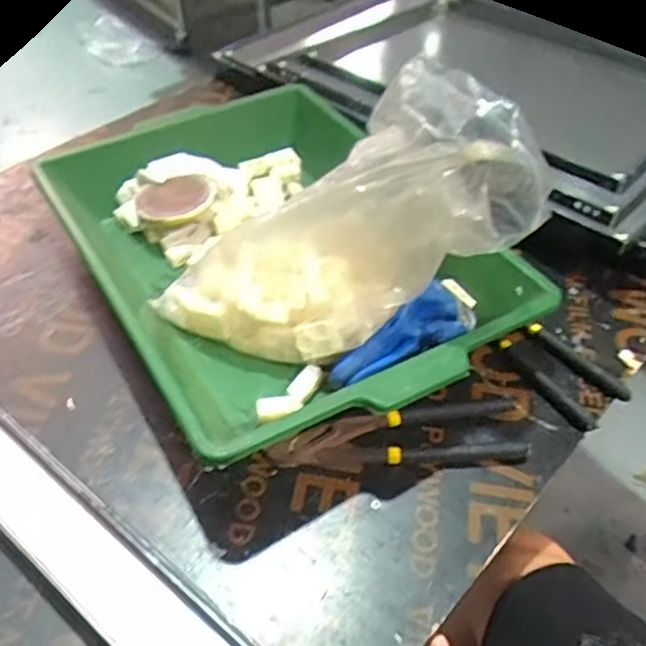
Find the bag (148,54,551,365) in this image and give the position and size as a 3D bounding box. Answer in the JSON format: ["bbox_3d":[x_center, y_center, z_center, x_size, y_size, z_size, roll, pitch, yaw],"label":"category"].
[{"bbox_3d":[0.020,-0.078,0.593,0.373,0.142,0.151,-30,39,29],"label":"bag"}]

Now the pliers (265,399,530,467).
[{"bbox_3d":[0.071,0.107,0.581,0.230,0.014,0.065,-7,48,-7],"label":"pliers"}]

